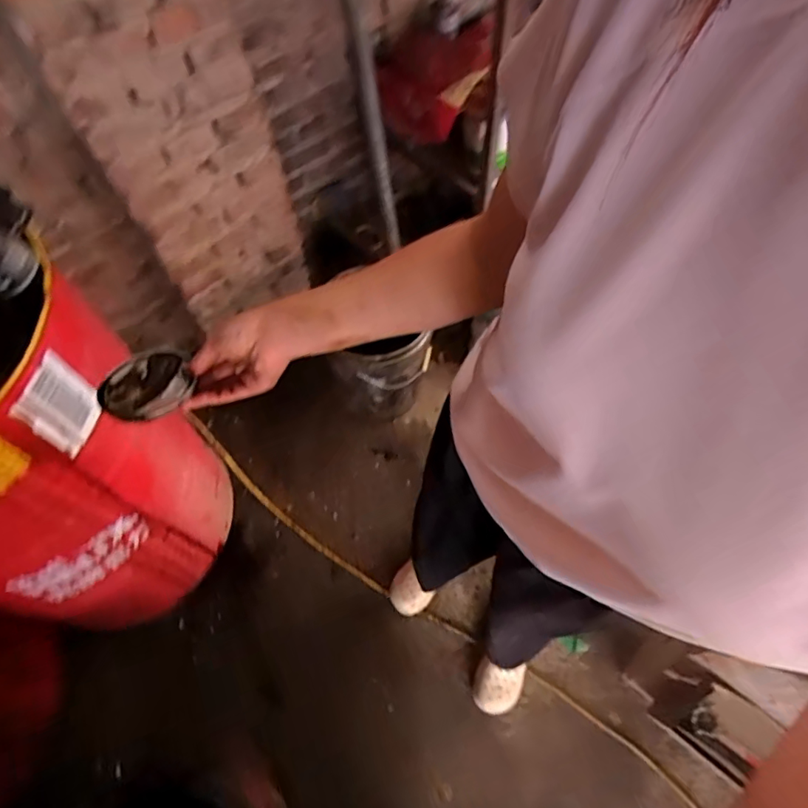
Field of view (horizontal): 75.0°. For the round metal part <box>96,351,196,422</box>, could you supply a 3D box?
[{"bbox_3d":[-0.267,-0.021,0.542,0.086,0.016,0.091,-1,61,1],"label":"round metal part"}]

